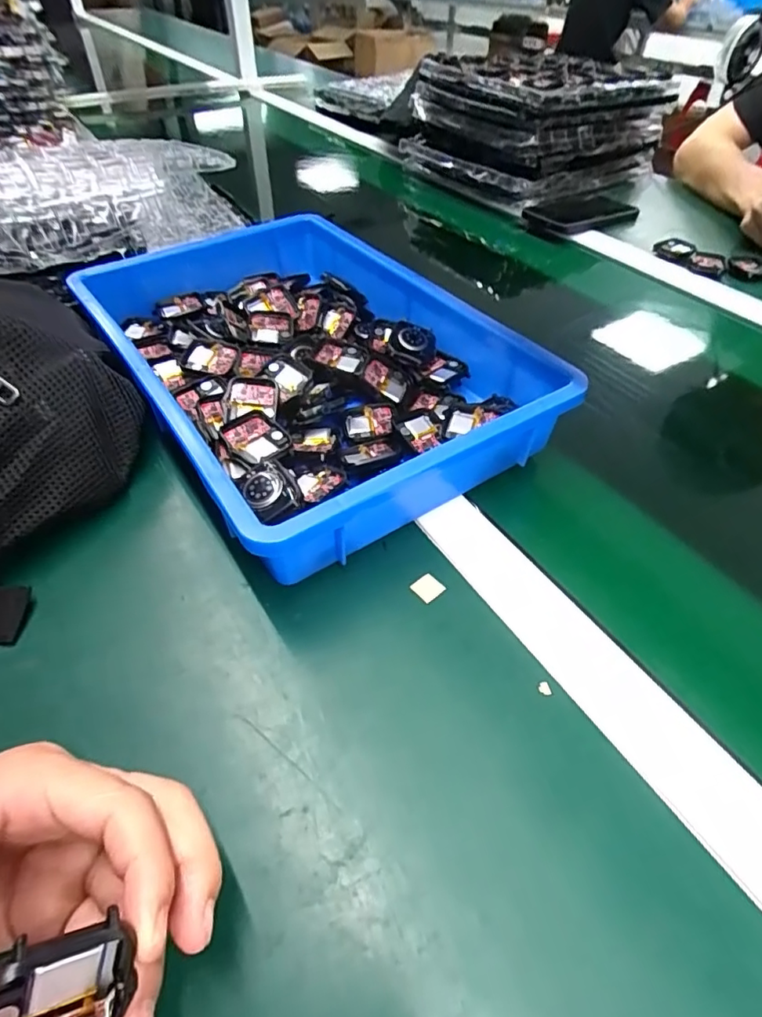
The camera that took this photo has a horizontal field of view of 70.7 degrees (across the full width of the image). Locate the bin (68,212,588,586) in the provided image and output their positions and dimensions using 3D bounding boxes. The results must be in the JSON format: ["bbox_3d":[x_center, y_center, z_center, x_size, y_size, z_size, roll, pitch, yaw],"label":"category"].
[{"bbox_3d":[-0.064,-0.119,0.433,0.248,0.070,0.366,-27,52,-23],"label":"bin"}]

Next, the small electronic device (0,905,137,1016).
[{"bbox_3d":[-0.088,0.139,0.147,0.035,0.046,0.013,15,1,-41],"label":"small electronic device"}]

